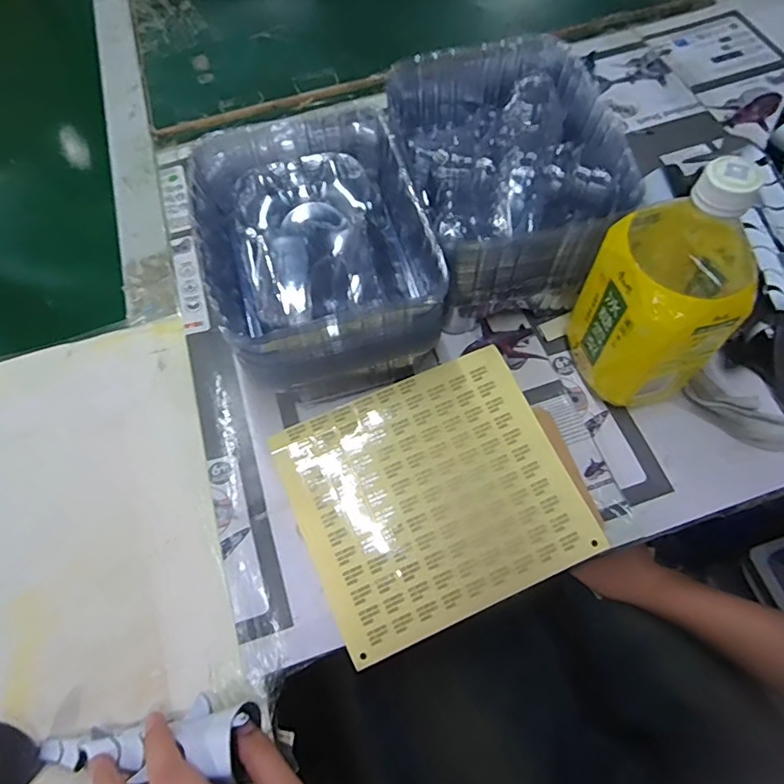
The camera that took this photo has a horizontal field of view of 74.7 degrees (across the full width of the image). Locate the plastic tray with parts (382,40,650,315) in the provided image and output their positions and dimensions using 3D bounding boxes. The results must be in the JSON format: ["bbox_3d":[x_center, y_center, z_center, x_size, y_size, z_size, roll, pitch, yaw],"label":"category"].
[{"bbox_3d":[0.096,-0.188,0.464,0.166,0.120,0.218,-12,67,-4],"label":"plastic tray with parts"}]

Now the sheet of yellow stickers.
[{"bbox_3d":[0.034,0.078,0.406,0.208,0.008,0.186,-22,73,-9],"label":"sheet of yellow stickers"}]

